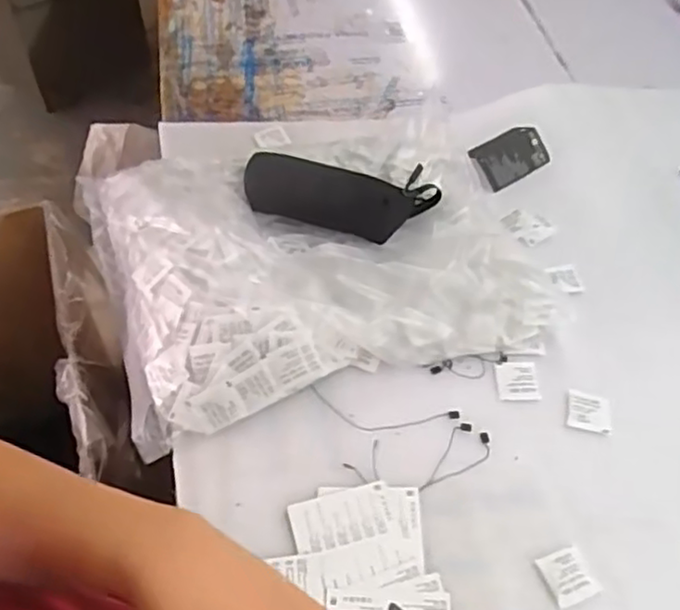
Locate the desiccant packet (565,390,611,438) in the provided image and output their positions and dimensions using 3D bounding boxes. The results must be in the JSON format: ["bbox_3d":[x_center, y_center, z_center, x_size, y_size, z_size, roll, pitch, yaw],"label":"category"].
[{"bbox_3d":[0.241,0.104,0.655,0.041,0.005,0.043,14,52,7],"label":"desiccant packet"}]

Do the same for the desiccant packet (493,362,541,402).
[{"bbox_3d":[0.177,0.076,0.676,0.042,0.005,0.042,0,51,-3],"label":"desiccant packet"}]

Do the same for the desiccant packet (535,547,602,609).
[{"bbox_3d":[0.189,0.225,0.561,0.038,0.005,0.040,-16,54,-16],"label":"desiccant packet"}]

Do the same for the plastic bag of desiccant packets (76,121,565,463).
[{"bbox_3d":[-0.030,-0.090,0.752,0.457,0.078,0.404,-14,53,-14],"label":"plastic bag of desiccant packets"}]

